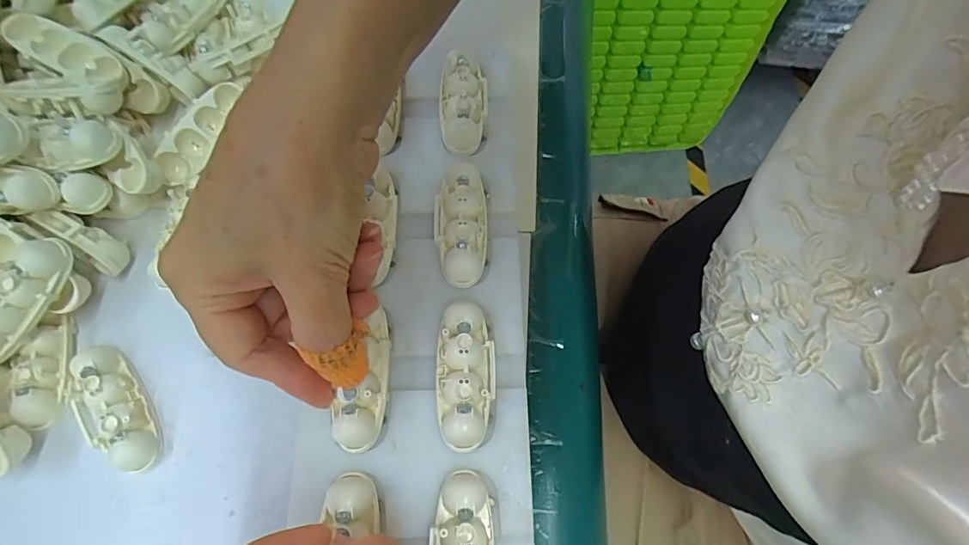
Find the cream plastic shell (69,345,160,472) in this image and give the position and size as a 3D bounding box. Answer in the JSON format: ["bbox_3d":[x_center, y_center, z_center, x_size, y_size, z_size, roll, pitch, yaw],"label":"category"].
[{"bbox_3d":[-0.170,0.062,0.225,0.025,0.015,0.061,-33,73,-13],"label":"cream plastic shell"}]

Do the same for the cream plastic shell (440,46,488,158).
[{"bbox_3d":[-0.011,-0.091,0.270,0.025,0.022,0.057,2,69,-1],"label":"cream plastic shell"}]

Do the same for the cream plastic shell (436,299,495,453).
[{"bbox_3d":[-0.008,0.044,0.216,0.025,0.015,0.061,1,69,-1],"label":"cream plastic shell"}]

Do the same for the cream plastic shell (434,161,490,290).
[{"bbox_3d":[-0.012,-0.024,0.242,0.026,0.016,0.061,-2,69,-2],"label":"cream plastic shell"}]

